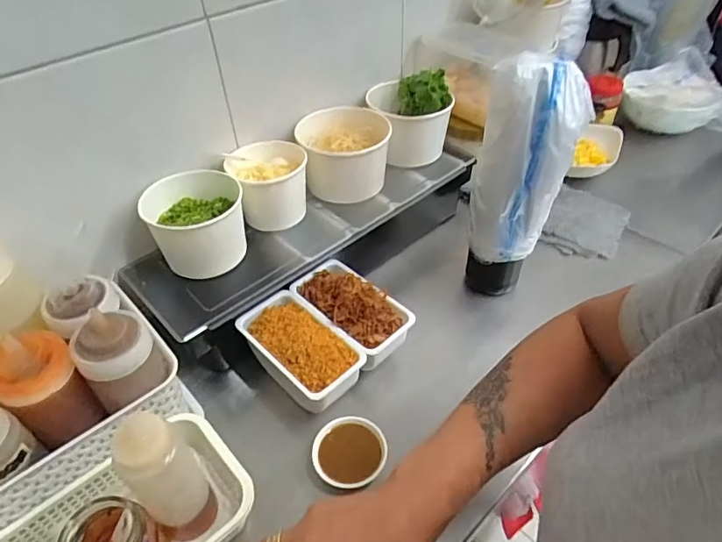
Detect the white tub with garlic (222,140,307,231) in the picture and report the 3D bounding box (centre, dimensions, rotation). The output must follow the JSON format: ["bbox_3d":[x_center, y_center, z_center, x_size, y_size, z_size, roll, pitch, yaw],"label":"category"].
[{"bbox_3d":[-0.109,-0.104,0.612,0.091,0.086,0.079,-18,45,-15],"label":"white tub with garlic"}]

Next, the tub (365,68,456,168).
[{"bbox_3d":[0.072,-0.220,0.734,0.114,0.112,0.113,-2,43,2],"label":"tub"}]

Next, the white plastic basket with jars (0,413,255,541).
[{"bbox_3d":[-0.213,0.197,0.390,0.224,0.154,0.127,-35,52,-29],"label":"white plastic basket with jars"}]

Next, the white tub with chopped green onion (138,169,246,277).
[{"bbox_3d":[-0.186,-0.054,0.572,0.103,0.096,0.085,-21,46,-18],"label":"white tub with chopped green onion"}]

